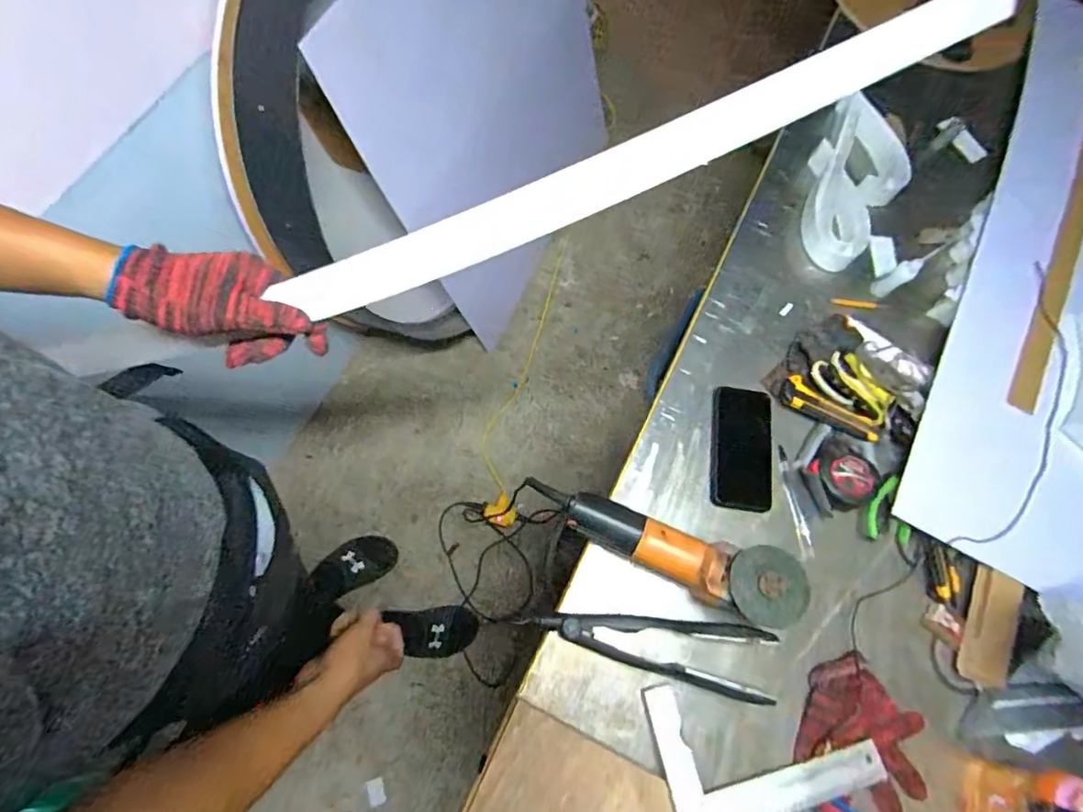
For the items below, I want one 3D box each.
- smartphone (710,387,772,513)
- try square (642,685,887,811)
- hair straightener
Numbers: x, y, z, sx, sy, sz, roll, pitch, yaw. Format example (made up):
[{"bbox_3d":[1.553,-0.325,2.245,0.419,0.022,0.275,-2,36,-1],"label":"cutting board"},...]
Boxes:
[{"bbox_3d":[0.276,0.059,0.723,0.085,0.007,0.167,9,73,-4],"label":"smartphone"},{"bbox_3d":[0.261,0.388,0.614,0.258,0.012,0.148,-6,60,-14],"label":"try square"},{"bbox_3d":[0.130,0.270,0.618,0.278,0.050,0.081,17,70,2],"label":"hair straightener"}]

